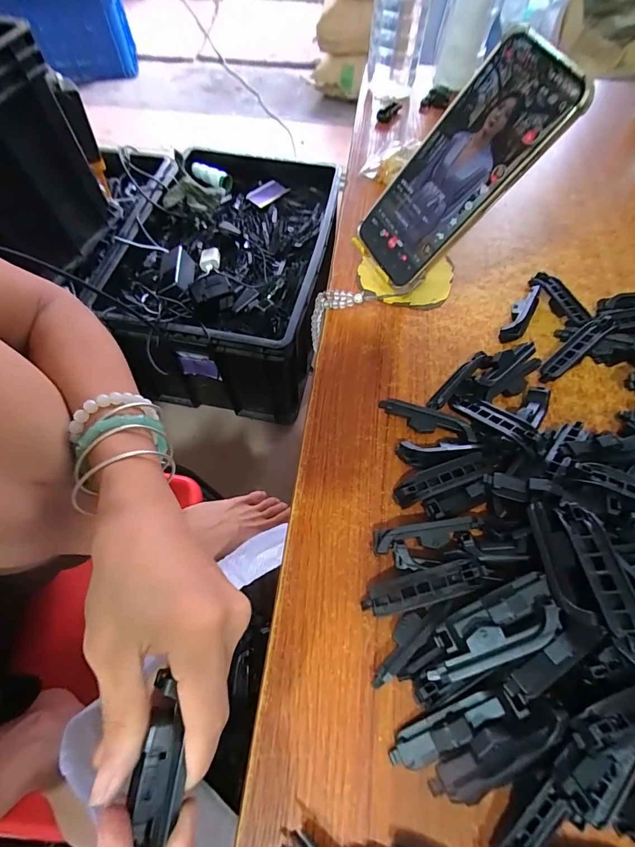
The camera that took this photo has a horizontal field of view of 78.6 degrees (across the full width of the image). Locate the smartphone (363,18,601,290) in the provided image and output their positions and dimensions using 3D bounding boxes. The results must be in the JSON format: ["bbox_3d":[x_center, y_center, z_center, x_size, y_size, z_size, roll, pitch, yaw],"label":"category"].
[{"bbox_3d":[0.105,-0.191,0.298,0.008,0.168,0.077,-4,58,-48],"label":"smartphone"}]

